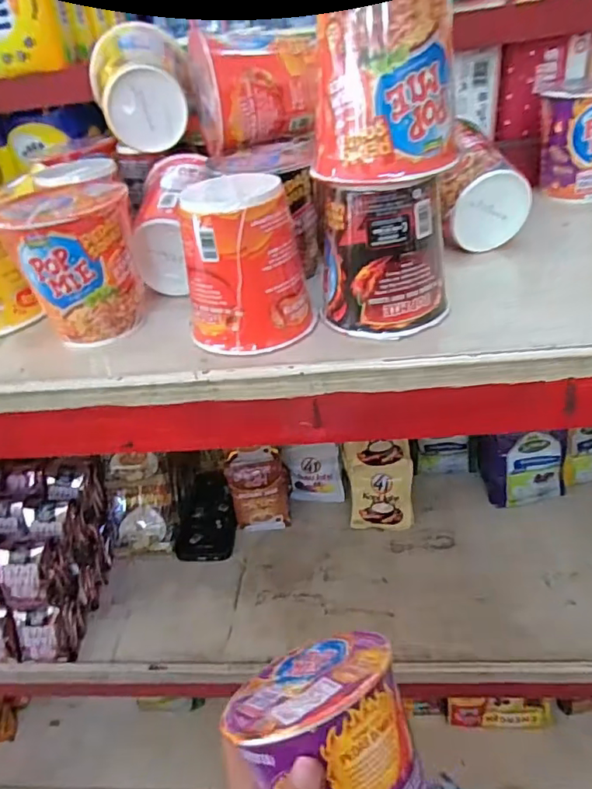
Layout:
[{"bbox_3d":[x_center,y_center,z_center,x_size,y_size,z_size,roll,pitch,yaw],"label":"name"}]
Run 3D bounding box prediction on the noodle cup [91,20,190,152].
[{"bbox_3d":[-0.154,-0.306,0.528,0.088,0.096,0.110,-17,36,-12],"label":"noodle cup"}]

